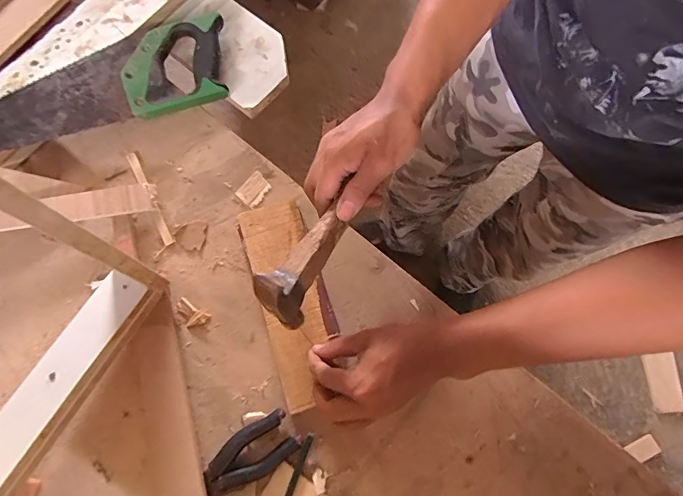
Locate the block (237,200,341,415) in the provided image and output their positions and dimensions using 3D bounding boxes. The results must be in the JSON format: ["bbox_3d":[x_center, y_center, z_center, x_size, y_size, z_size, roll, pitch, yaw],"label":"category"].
[{"bbox_3d":[-0.055,0.058,0.481,0.078,0.013,0.229,-14,76,-7],"label":"block"}]

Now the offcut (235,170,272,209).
[{"bbox_3d":[-0.111,-0.074,0.538,0.032,0.005,0.041,40,81,14],"label":"offcut"}]

